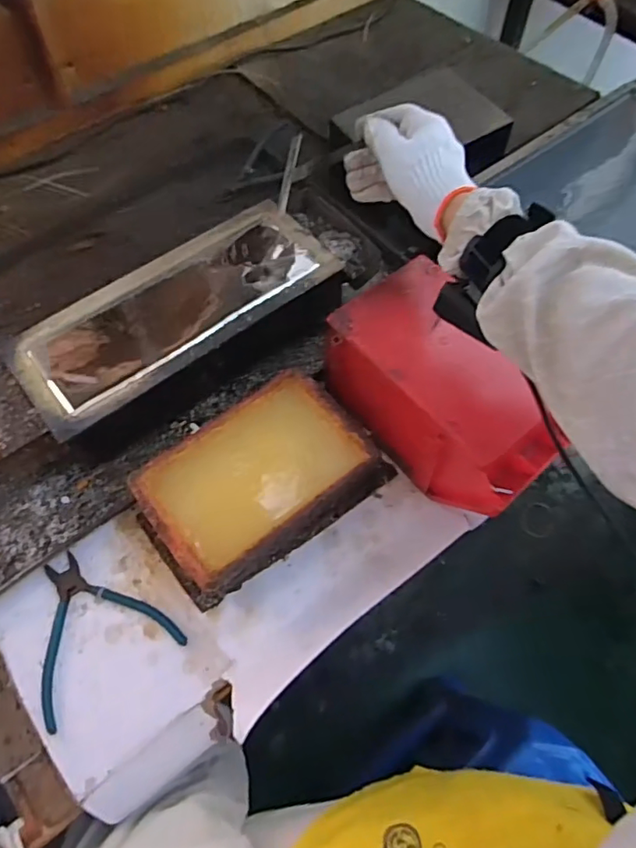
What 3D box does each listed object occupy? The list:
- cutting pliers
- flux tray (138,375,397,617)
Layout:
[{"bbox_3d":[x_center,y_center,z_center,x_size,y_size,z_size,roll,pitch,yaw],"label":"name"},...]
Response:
[{"bbox_3d":[-0.209,0.178,0.500,0.126,0.009,0.133,-32,66,-16],"label":"cutting pliers"},{"bbox_3d":[-0.057,0.056,0.537,0.227,0.071,0.141,-37,68,-18],"label":"flux tray"}]

